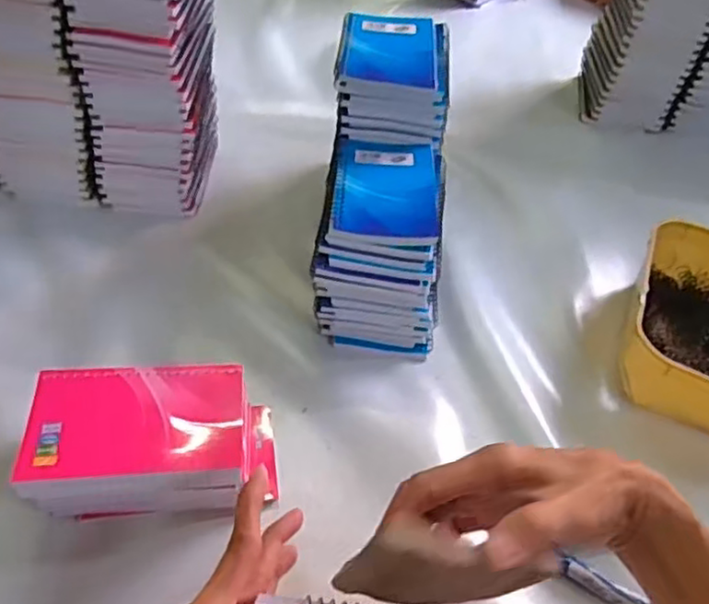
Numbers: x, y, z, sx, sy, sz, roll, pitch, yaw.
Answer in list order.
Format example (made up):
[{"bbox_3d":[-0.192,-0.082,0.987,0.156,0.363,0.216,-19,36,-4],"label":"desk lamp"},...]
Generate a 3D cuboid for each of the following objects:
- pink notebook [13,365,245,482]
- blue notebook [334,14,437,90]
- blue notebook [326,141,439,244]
[{"bbox_3d":[-0.135,0.073,0.416,0.128,0.011,0.075,-3,46,-11],"label":"pink notebook"},{"bbox_3d":[0.029,-0.225,0.589,0.085,0.012,0.120,7,45,-2],"label":"blue notebook"},{"bbox_3d":[0.026,-0.093,0.538,0.081,0.008,0.130,7,45,-2],"label":"blue notebook"}]

